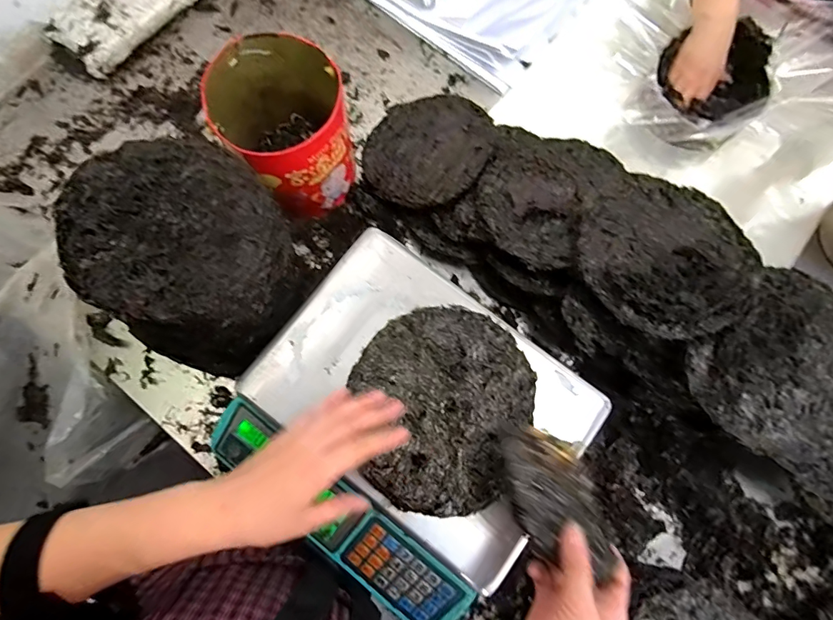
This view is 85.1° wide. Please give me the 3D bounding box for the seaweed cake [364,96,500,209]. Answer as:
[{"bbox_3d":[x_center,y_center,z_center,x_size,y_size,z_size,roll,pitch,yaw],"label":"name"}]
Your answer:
[{"bbox_3d":[0.016,-0.242,0.676,0.189,0.015,0.191,9,71,19],"label":"seaweed cake"}]

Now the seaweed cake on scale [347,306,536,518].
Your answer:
[{"bbox_3d":[0.022,0.092,0.454,0.174,0.018,0.196,29,78,5],"label":"seaweed cake on scale"}]

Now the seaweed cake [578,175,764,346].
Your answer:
[{"bbox_3d":[0.297,-0.068,0.538,0.193,0.056,0.204,28,78,4],"label":"seaweed cake"}]

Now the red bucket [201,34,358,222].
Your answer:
[{"bbox_3d":[-0.172,-0.236,0.622,0.158,0.183,0.175,-34,81,-9],"label":"red bucket"}]

